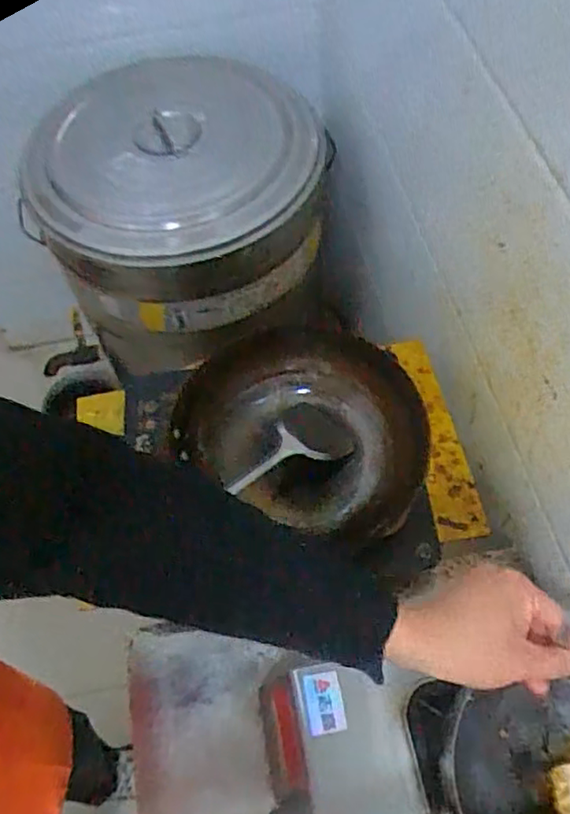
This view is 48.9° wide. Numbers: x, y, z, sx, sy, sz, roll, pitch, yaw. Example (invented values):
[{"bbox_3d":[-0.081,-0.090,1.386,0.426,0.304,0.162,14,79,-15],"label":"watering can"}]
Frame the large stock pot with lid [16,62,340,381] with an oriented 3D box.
[{"bbox_3d":[-0.185,-0.359,1.163,0.490,0.333,0.457,-4,60,0],"label":"large stock pot with lid"}]

